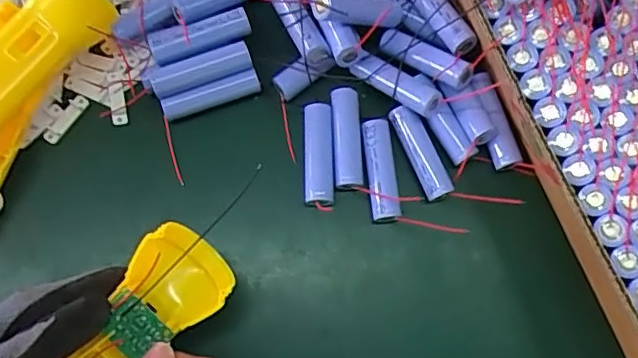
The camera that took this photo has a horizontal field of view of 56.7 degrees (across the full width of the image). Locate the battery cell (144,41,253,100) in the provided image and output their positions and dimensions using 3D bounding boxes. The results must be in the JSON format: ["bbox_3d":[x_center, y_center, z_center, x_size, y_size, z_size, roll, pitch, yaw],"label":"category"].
[{"bbox_3d":[-0.076,-0.069,0.374,0.065,0.016,0.015,-18,76,-5],"label":"battery cell"}]

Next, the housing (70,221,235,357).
[{"bbox_3d":[-0.115,0.095,0.311,0.162,0.028,0.045,-45,74,4],"label":"housing"}]

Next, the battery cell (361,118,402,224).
[{"bbox_3d":[0.041,-0.005,0.386,0.020,0.020,0.066,-6,82,0],"label":"battery cell"}]

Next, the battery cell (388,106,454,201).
[{"bbox_3d":[0.067,-0.018,0.390,0.022,0.017,0.063,-28,93,-8],"label":"battery cell"}]

